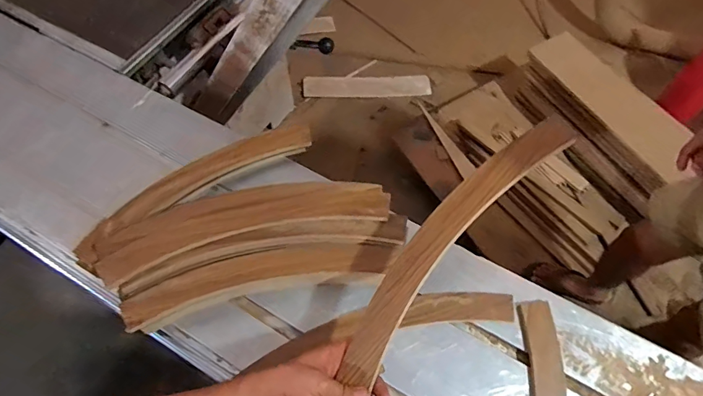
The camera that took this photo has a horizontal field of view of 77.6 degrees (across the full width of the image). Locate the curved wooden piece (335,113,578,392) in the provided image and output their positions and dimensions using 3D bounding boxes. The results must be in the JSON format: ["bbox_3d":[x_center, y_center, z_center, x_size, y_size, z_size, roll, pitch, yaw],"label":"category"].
[{"bbox_3d":[0.125,0.055,0.568,0.075,0.022,0.423,39,86,21],"label":"curved wooden piece"}]

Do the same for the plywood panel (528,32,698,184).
[{"bbox_3d":[0.998,-0.372,1.655,0.316,0.031,0.665,-33,75,-28],"label":"plywood panel"}]

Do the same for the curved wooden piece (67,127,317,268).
[{"bbox_3d":[-0.278,-0.031,0.788,0.445,0.062,0.086,-34,68,-16],"label":"curved wooden piece"}]

